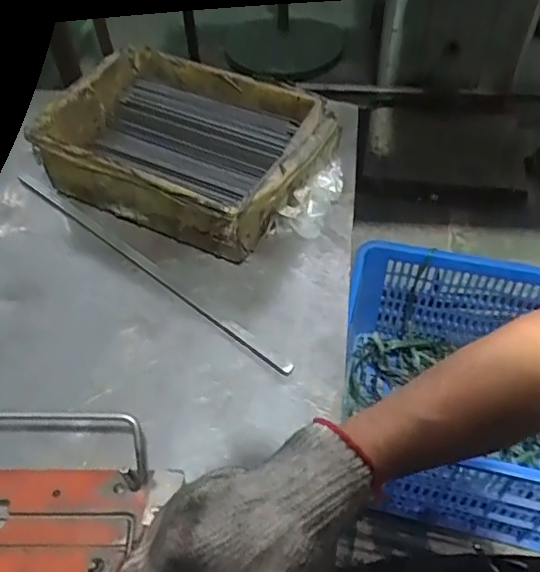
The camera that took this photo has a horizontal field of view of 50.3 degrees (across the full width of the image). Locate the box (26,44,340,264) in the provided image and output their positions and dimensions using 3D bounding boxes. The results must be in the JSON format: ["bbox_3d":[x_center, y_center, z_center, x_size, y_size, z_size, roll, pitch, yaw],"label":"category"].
[{"bbox_3d":[-0.083,-0.146,0.585,0.264,0.069,0.190,21,56,20],"label":"box"}]

